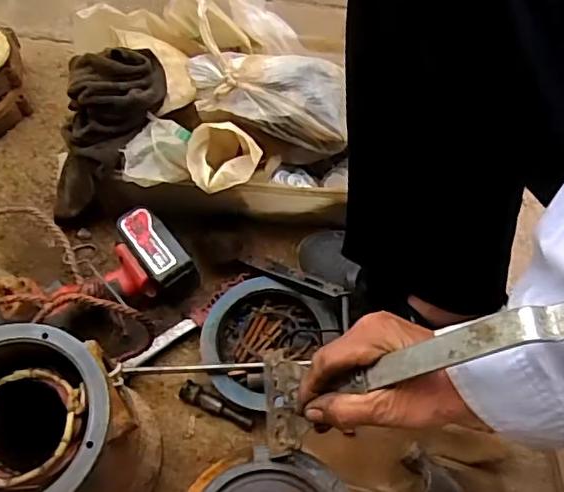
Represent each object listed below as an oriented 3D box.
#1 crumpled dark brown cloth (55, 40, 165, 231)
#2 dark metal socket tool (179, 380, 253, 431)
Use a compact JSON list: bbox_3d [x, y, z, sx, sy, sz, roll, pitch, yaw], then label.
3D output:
[{"bbox_3d":[-0.224,-0.124,0.697,0.116,0.241,0.074,45,28,21],"label":"crumpled dark brown cloth"},{"bbox_3d":[-0.071,0.175,0.642,0.085,0.022,0.021,26,68,11],"label":"dark metal socket tool"}]

